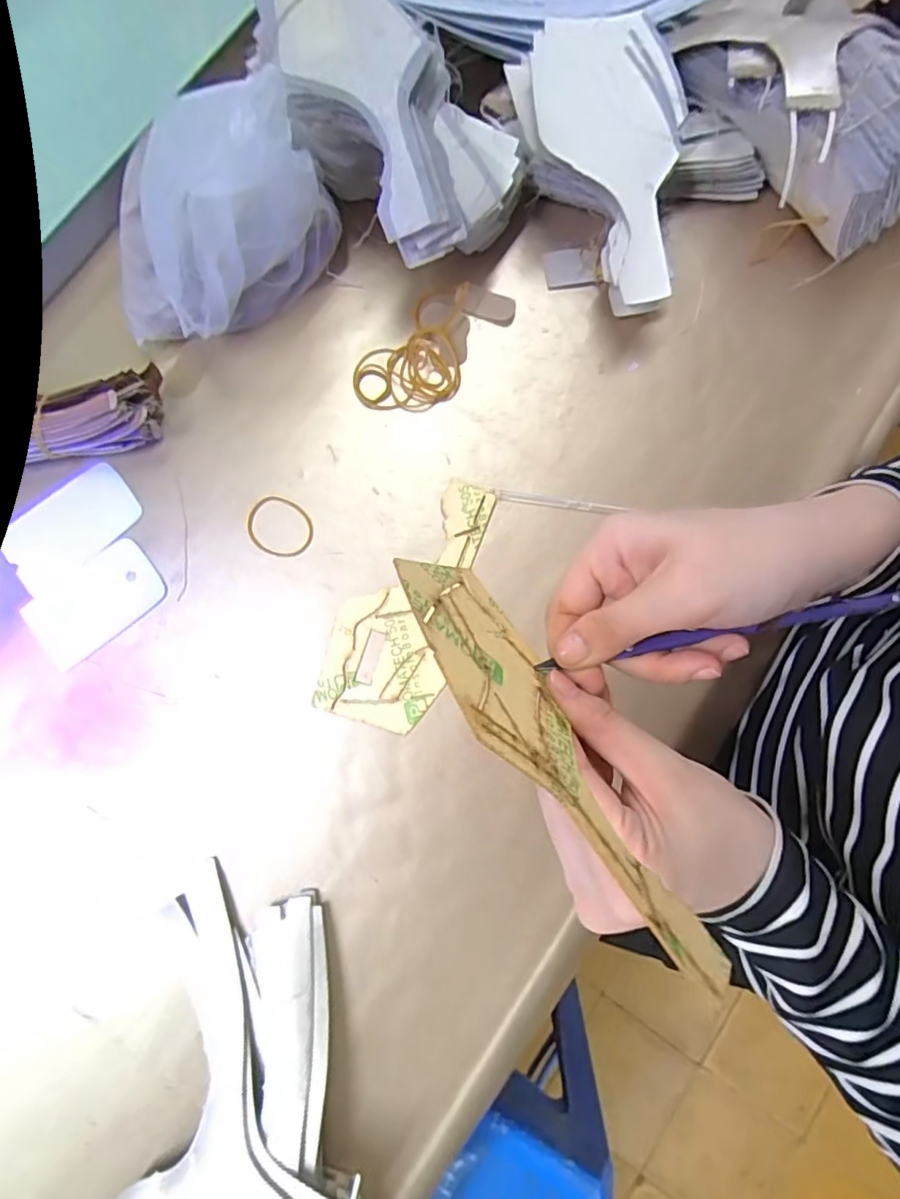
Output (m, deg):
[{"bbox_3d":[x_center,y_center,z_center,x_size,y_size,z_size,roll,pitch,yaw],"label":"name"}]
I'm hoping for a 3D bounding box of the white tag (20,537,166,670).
[{"bbox_3d":[-0.230,0.001,0.363,0.081,0.004,0.052,-40,83,-6],"label":"white tag"}]

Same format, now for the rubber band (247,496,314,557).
[{"bbox_3d":[-0.112,-0.048,0.369,0.045,0.004,0.038,17,82,3],"label":"rubber band"}]

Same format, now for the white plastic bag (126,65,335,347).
[{"bbox_3d":[-0.145,-0.225,0.332,0.134,0.137,0.080,-3,81,0],"label":"white plastic bag"}]

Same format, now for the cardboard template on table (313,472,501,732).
[{"bbox_3d":[-0.029,-0.002,0.360,0.077,0.006,0.164,15,81,4],"label":"cardboard template on table"}]

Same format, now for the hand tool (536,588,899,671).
[{"bbox_3d":[0.132,0.010,0.236,0.192,0.005,0.006,-10,80,-1],"label":"hand tool"}]

